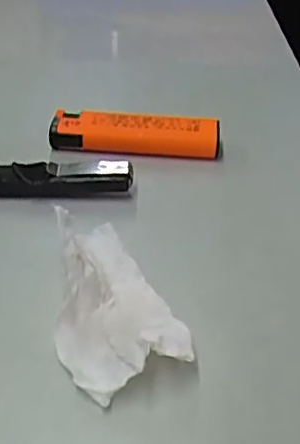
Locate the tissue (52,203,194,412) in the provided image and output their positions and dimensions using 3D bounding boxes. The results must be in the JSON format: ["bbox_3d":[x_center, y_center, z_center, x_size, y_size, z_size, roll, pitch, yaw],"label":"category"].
[{"bbox_3d":[-0.014,0.021,0.197,0.035,0.027,0.070,-10,38,-18],"label":"tissue"}]

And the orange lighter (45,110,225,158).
[{"bbox_3d":[-0.007,-0.042,0.290,0.078,0.016,0.016,6,36,3],"label":"orange lighter"}]

